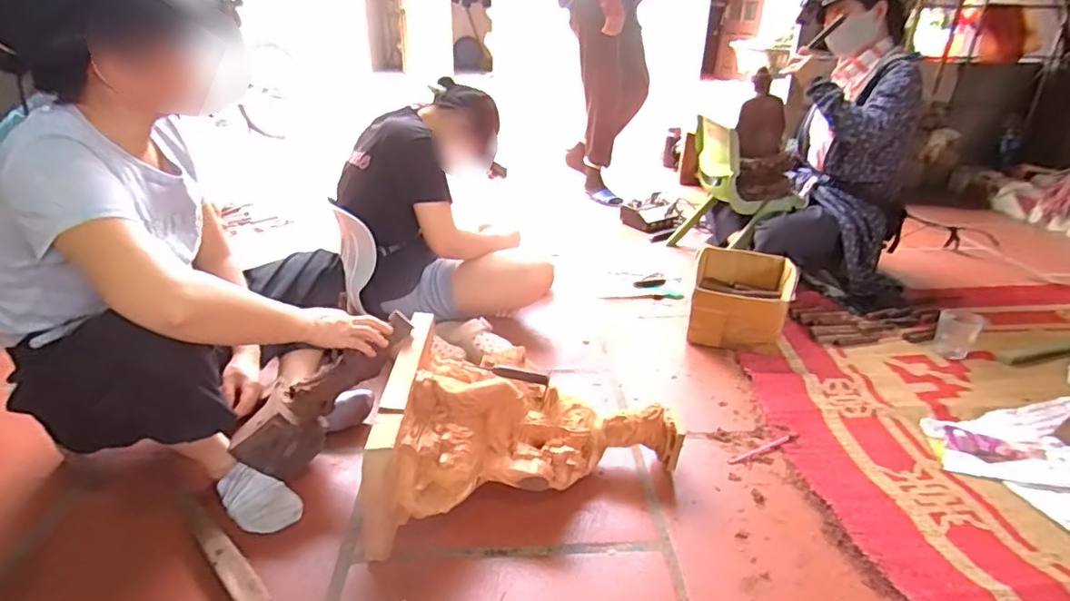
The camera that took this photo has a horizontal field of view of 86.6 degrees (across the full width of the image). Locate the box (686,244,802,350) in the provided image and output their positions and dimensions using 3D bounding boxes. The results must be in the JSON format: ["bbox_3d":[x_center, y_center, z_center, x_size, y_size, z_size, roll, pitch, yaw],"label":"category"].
[{"bbox_3d":[0.566,-0.013,1.572,0.258,0.153,0.358,8,28,16],"label":"box"}]

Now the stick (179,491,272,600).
[{"bbox_3d":[-0.490,0.383,0.874,0.313,0.034,0.038,22,35,37],"label":"stick"}]

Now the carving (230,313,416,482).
[{"bbox_3d":[-0.373,0.163,1.045,0.361,0.122,0.100,-45,43,-13],"label":"carving"}]

